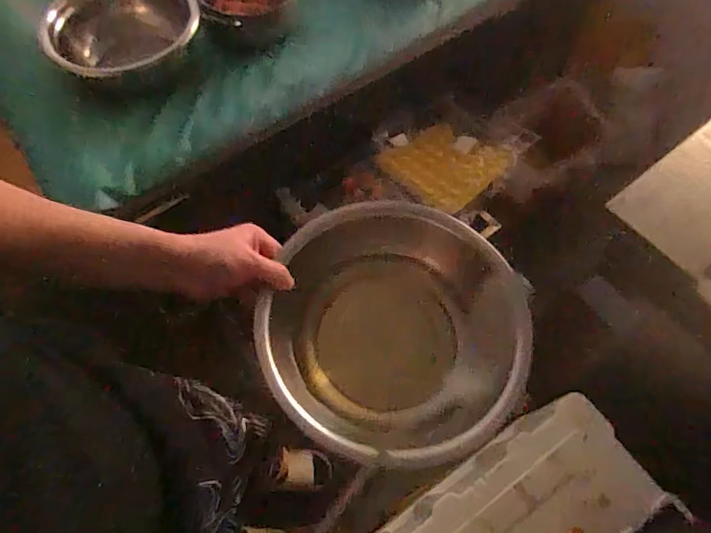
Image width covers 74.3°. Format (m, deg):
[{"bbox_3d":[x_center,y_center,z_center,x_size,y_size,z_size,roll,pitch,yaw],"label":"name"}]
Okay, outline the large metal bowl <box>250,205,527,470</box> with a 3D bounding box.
[{"bbox_3d":[0.044,0.072,0.515,0.260,0.095,0.270,1,62,-1],"label":"large metal bowl"}]

